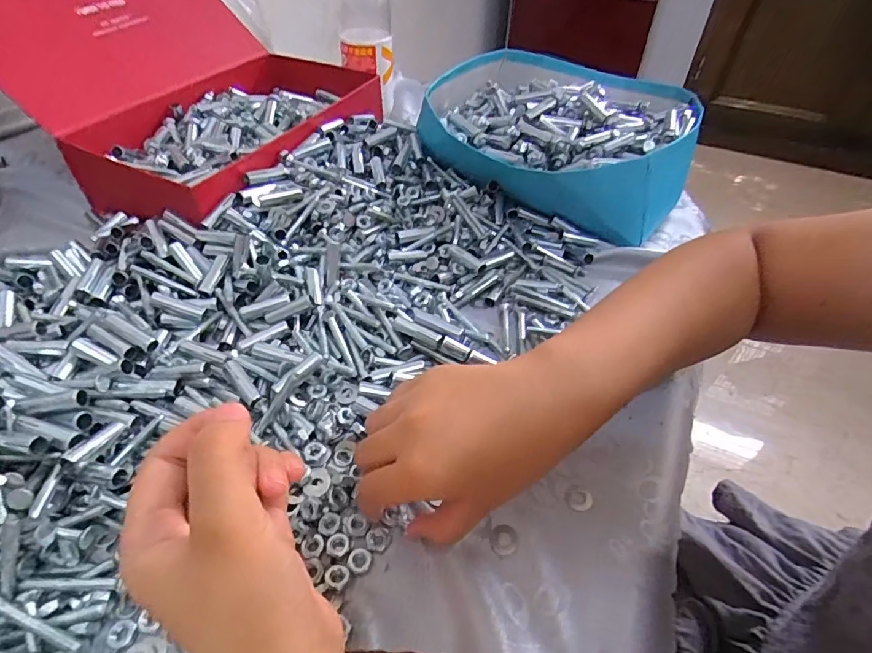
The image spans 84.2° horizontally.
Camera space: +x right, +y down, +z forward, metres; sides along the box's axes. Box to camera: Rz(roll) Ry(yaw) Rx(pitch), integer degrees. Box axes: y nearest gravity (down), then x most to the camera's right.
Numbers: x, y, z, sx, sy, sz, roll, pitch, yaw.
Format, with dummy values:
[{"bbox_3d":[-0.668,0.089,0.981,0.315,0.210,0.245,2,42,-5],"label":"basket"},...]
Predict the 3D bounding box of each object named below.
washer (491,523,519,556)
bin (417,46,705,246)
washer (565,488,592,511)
[{"bbox_3d":[0.040,0.123,0.280,0.016,0.004,0.018,13,47,11],"label":"washer"},{"bbox_3d":[0.137,-0.225,0.546,0.263,0.081,0.288,15,47,12],"label":"bin"},{"bbox_3d":[0.089,0.107,0.301,0.016,0.004,0.016,1,46,-1],"label":"washer"}]

